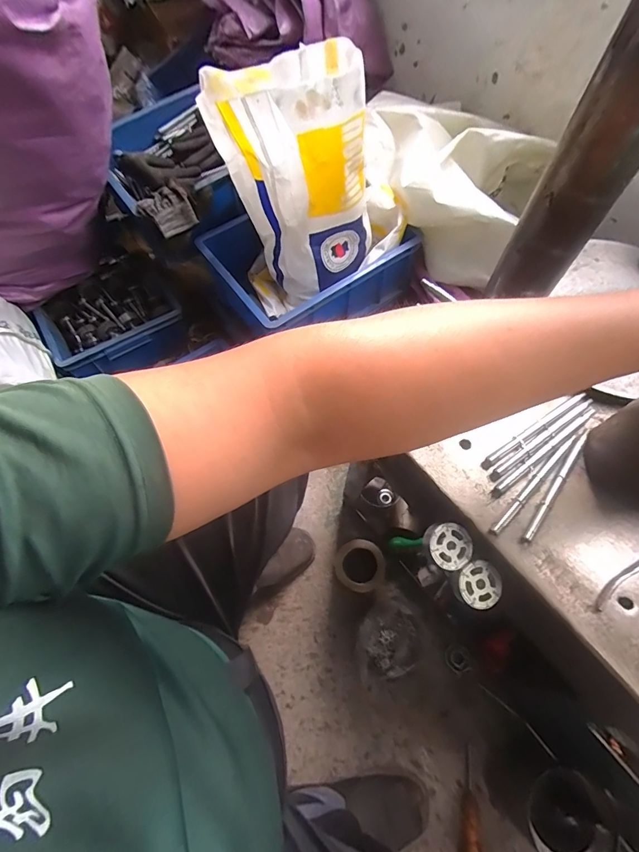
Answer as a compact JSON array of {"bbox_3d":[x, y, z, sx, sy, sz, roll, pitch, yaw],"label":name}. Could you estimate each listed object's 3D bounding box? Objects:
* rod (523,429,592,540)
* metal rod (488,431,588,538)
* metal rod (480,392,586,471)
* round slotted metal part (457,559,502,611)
[{"bbox_3d":[0.272,0.066,0.475,0.011,0.010,0.160,36,70,15],"label":"rod"},{"bbox_3d":[0.253,0.060,0.478,0.176,0.008,0.012,-41,72,-17],"label":"metal rod"},{"bbox_3d":[0.260,0.004,0.505,0.160,0.015,0.012,-32,70,-14],"label":"metal rod"},{"bbox_3d":[0.185,0.183,0.482,0.051,0.015,0.051,2,77,-7],"label":"round slotted metal part"}]

